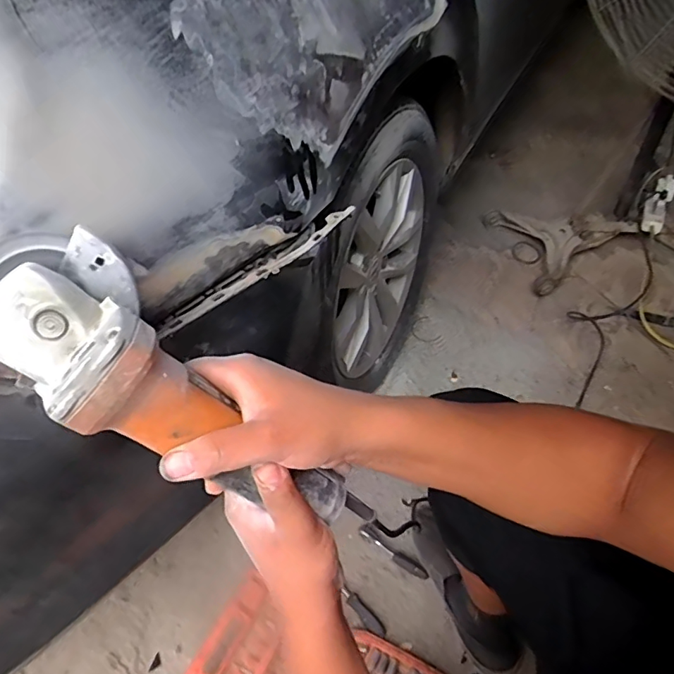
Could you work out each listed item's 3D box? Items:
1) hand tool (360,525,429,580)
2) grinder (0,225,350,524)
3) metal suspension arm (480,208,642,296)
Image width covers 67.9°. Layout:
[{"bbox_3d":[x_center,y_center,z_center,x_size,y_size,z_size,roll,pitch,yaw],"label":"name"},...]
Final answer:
[{"bbox_3d":[0.104,0.401,0.936,0.146,0.014,0.026,30,55,26],"label":"hand tool"},{"bbox_3d":[-0.107,0.039,0.328,0.295,0.077,0.100,42,59,-11],"label":"grinder"},{"bbox_3d":[0.616,-0.309,1.473,0.355,0.088,0.333,-27,52,-22],"label":"metal suspension arm"}]

